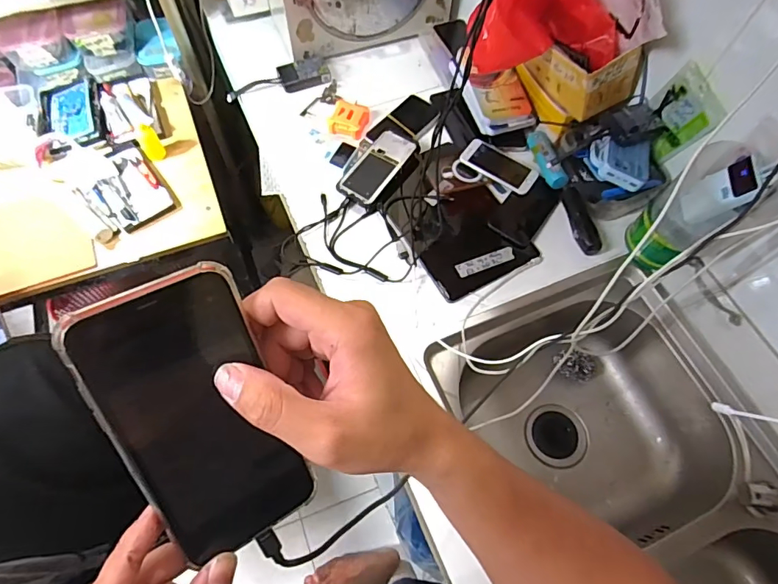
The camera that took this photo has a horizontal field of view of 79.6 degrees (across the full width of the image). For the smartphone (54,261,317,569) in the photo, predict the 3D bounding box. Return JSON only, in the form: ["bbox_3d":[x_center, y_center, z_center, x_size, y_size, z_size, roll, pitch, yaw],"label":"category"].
[{"bbox_3d":[-0.093,0.066,0.238,0.075,0.150,0.009,-27,23,-29],"label":"smartphone"}]

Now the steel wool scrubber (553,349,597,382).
[{"bbox_3d":[0.339,0.132,0.847,0.083,0.040,0.046,14,64,5],"label":"steel wool scrubber"}]

